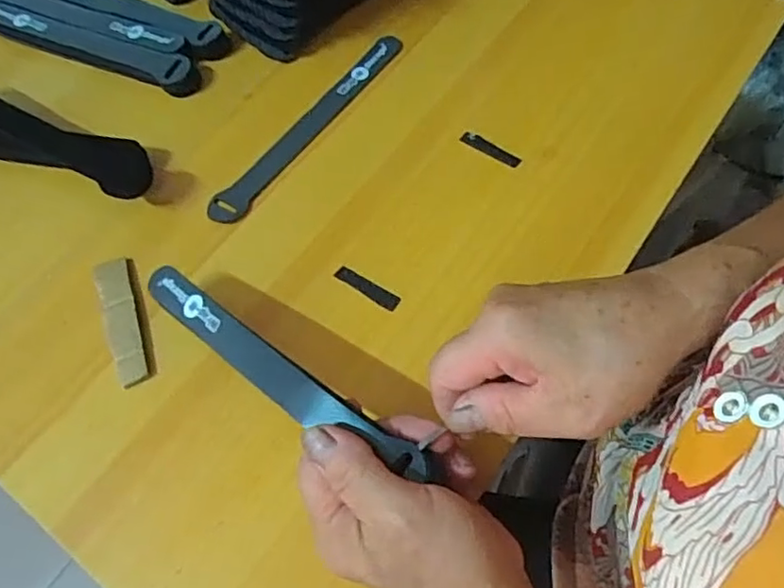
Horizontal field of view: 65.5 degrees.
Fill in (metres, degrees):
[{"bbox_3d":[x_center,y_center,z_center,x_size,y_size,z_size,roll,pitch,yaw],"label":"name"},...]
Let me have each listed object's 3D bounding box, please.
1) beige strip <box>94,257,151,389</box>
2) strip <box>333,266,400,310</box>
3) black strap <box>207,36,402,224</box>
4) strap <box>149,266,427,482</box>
[{"bbox_3d":[-0.162,0.014,0.365,0.022,0.007,0.088,-20,63,-8],"label":"beige strip"},{"bbox_3d":[-0.015,-0.004,0.373,0.045,0.004,0.011,31,67,17],"label":"strip"},{"bbox_3d":[-0.057,-0.120,0.427,0.024,0.006,0.195,32,68,17],"label":"black strap"},{"bbox_3d":[-0.064,0.034,0.303,0.189,0.012,0.023,30,67,28],"label":"strap"}]

